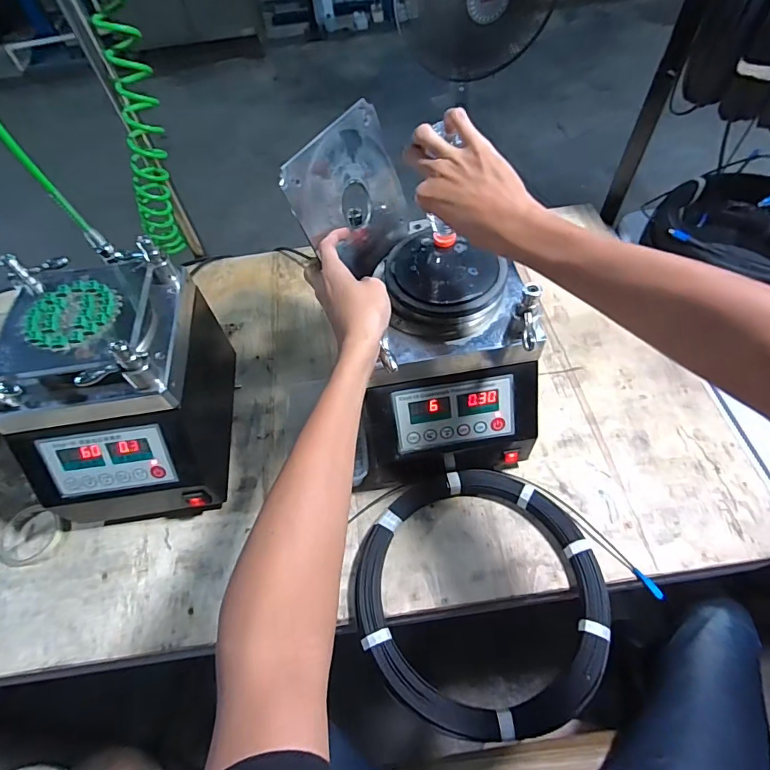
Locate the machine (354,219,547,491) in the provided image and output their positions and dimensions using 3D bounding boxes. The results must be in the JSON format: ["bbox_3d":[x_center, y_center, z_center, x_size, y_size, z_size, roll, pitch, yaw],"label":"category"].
[{"bbox_3d":[0.078,-0.025,0.615,0.218,0.273,0.225,-5,58,1],"label":"machine"}]

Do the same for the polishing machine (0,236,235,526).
[{"bbox_3d":[-0.371,0.010,0.633,0.238,0.276,0.285,-6,58,1],"label":"polishing machine"}]

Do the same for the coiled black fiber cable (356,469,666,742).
[{"bbox_3d":[0.129,0.260,0.573,0.315,0.036,0.312,-2,57,4],"label":"coiled black fiber cable"}]

